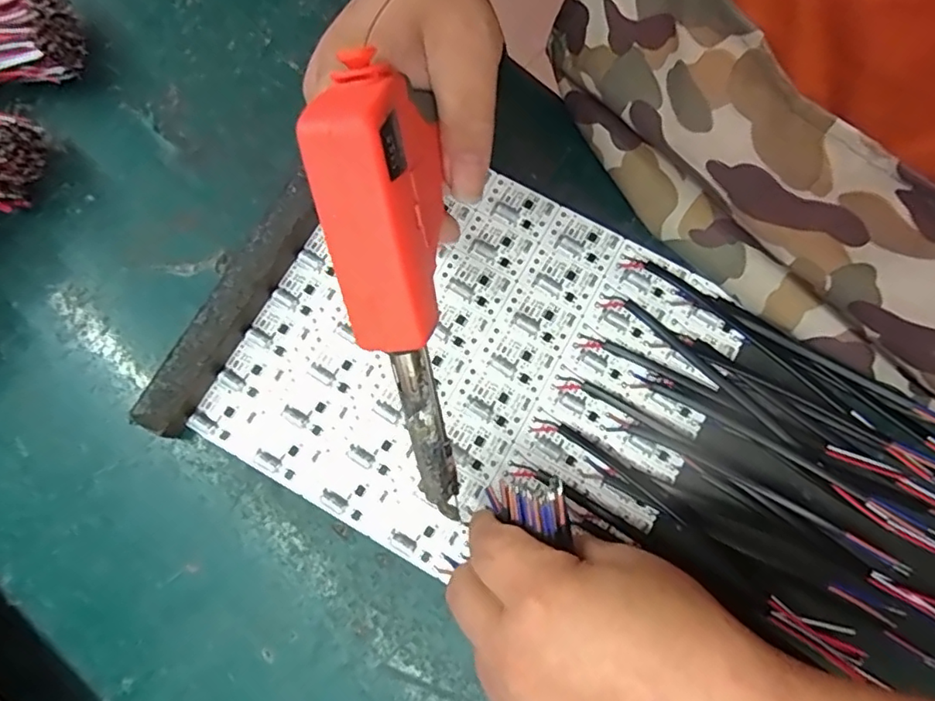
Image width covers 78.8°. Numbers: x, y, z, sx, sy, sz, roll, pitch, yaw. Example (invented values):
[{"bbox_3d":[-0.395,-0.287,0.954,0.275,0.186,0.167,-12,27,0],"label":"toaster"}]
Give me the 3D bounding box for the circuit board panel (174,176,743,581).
[{"bbox_3d":[0.004,0.007,0.299,0.227,0.006,0.199,30,81,6],"label":"circuit board panel"}]

